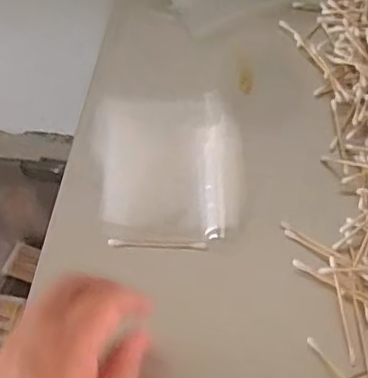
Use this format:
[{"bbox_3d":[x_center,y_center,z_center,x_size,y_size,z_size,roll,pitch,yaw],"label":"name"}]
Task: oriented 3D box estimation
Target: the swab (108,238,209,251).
[{"bbox_3d":[-0.019,0.041,0.425,0.072,0.007,0.005,2,58,4],"label":"swab"}]

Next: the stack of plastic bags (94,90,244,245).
[{"bbox_3d":[-0.012,-0.024,0.453,0.111,0.023,0.135,0,57,3],"label":"stack of plastic bags"}]

